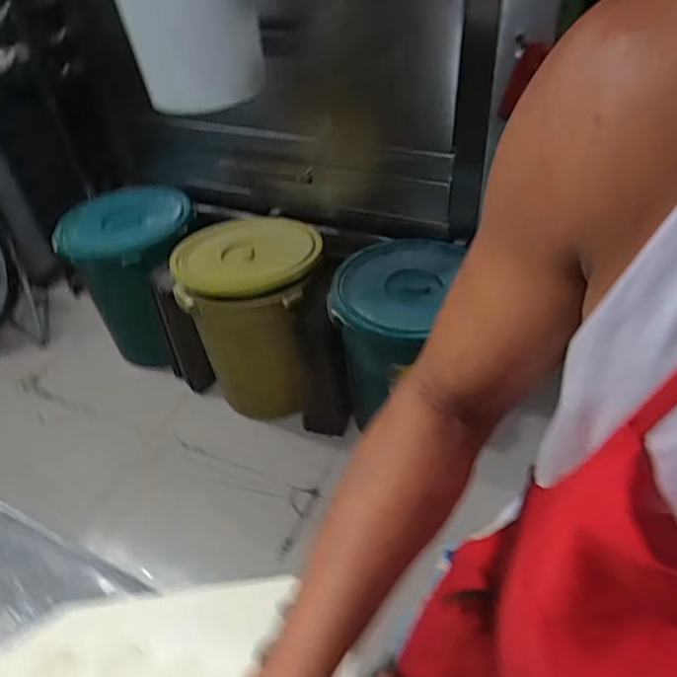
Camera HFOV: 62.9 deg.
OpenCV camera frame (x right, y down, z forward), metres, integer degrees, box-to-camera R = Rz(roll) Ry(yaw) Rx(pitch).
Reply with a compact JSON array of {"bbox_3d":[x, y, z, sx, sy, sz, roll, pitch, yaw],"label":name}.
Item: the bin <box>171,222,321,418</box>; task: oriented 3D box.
[{"bbox_3d":[-0.245,-0.072,1.795,0.415,0.535,0.434,-3,42,3],"label":"bin"}]

